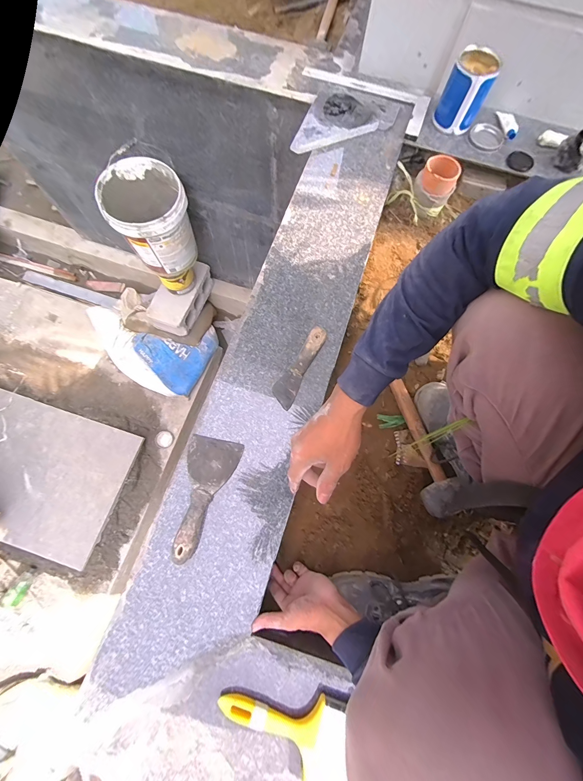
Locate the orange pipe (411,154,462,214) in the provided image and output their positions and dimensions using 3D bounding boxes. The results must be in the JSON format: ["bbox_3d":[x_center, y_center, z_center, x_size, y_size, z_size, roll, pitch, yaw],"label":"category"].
[{"bbox_3d":[0.358,-0.516,0.737,0.091,0.082,0.091,26,75,6],"label":"orange pipe"}]

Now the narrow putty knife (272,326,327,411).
[{"bbox_3d":[0.015,-0.049,0.567,0.043,0.019,0.169,27,75,6],"label":"narrow putty knife"}]

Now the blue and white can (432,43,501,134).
[{"bbox_3d":[0.425,-0.731,0.723,0.102,0.119,0.092,27,75,6],"label":"blue and white can"}]

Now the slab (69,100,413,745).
[{"bbox_3d":[-0.011,-0.085,0.586,0.216,0.034,1.239,20,74,4],"label":"slab"}]

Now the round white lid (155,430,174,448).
[{"bbox_3d":[-0.654,0.252,1.522,0.087,0.012,0.083,1,74,-2],"label":"round white lid"}]

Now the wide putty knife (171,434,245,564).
[{"bbox_3d":[-0.151,0.176,0.492,0.089,0.027,0.193,13,74,2],"label":"wide putty knife"}]

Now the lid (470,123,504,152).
[{"bbox_3d":[0.505,-0.661,0.766,0.082,0.007,0.092,-9,74,-4],"label":"lid"}]

